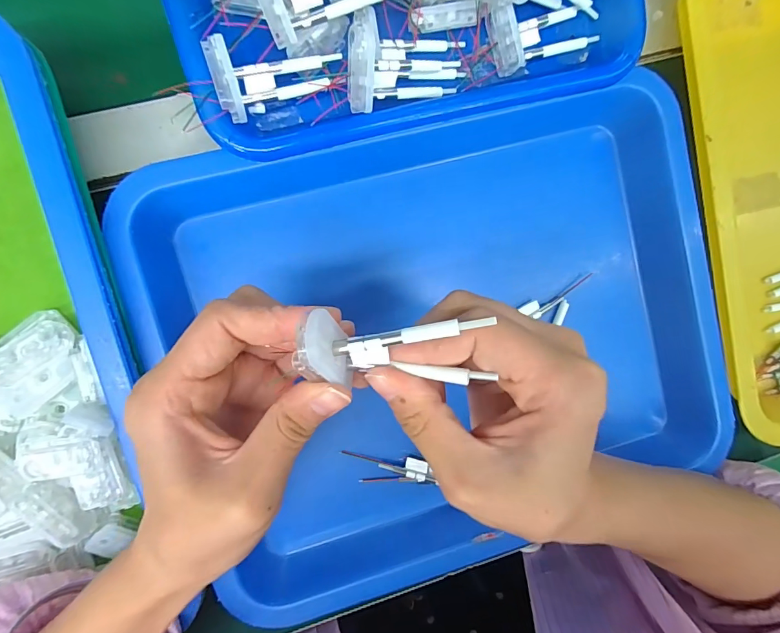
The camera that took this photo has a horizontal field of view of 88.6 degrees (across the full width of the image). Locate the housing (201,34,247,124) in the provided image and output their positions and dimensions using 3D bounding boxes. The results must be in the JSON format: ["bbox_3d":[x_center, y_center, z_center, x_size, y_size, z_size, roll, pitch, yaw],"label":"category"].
[{"bbox_3d":[-0.079,-0.114,0.192,0.010,0.015,0.036,-16,95,-6],"label":"housing"}]

